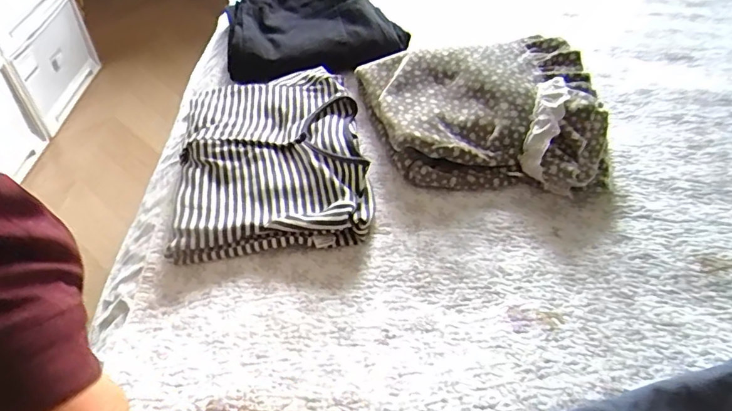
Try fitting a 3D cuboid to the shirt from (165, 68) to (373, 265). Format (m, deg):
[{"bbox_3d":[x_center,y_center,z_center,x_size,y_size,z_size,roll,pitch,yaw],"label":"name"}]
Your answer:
[{"bbox_3d":[-0.113,-0.069,0.589,0.213,0.041,0.293,-6,47,-6],"label":"shirt"}]

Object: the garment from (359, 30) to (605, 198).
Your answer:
[{"bbox_3d":[0.151,-0.139,0.637,0.302,0.063,0.291,-2,47,-3],"label":"garment"}]

